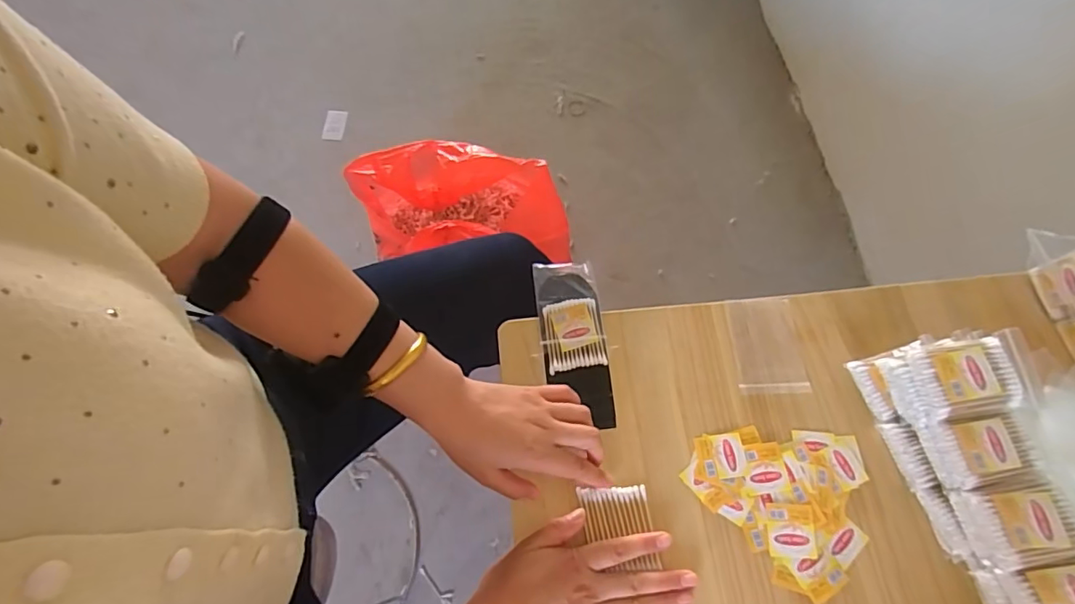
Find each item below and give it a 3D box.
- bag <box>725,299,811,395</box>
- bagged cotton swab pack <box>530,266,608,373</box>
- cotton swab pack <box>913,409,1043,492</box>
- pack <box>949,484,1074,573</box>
[{"bbox_3d":[0.232,0.044,0.537,0.070,0.004,0.098,-1,69,-3],"label":"bag"},{"bbox_3d":[0.033,0.013,0.549,0.065,0.011,0.117,-7,65,-1],"label":"bagged cotton swab pack"},{"bbox_3d":[0.368,0.123,0.441,0.072,0.029,0.054,-9,67,-5],"label":"cotton swab pack"},{"bbox_3d":[0.379,0.174,0.416,0.070,0.030,0.057,-9,67,-5],"label":"pack"}]

